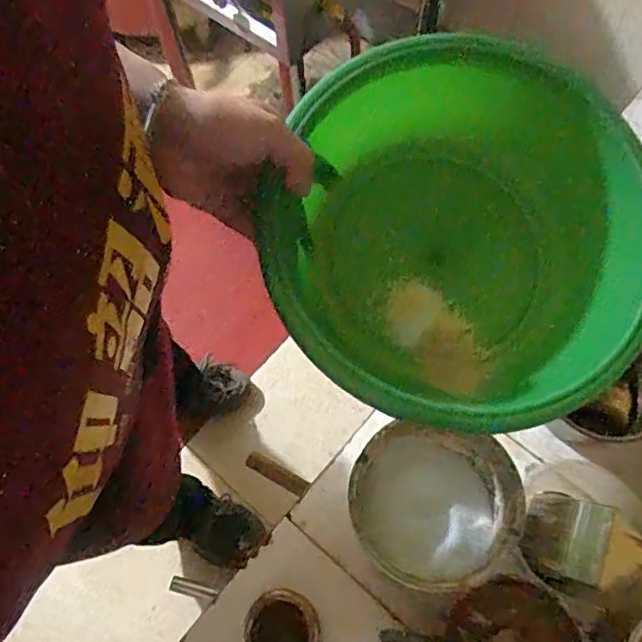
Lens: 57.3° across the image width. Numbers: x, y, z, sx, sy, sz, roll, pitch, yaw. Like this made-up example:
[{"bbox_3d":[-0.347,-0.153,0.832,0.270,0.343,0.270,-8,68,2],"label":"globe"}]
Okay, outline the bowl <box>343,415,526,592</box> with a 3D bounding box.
[{"bbox_3d":[0.099,0.162,0.524,0.142,0.061,0.134,-1,65,2],"label":"bowl"}]

